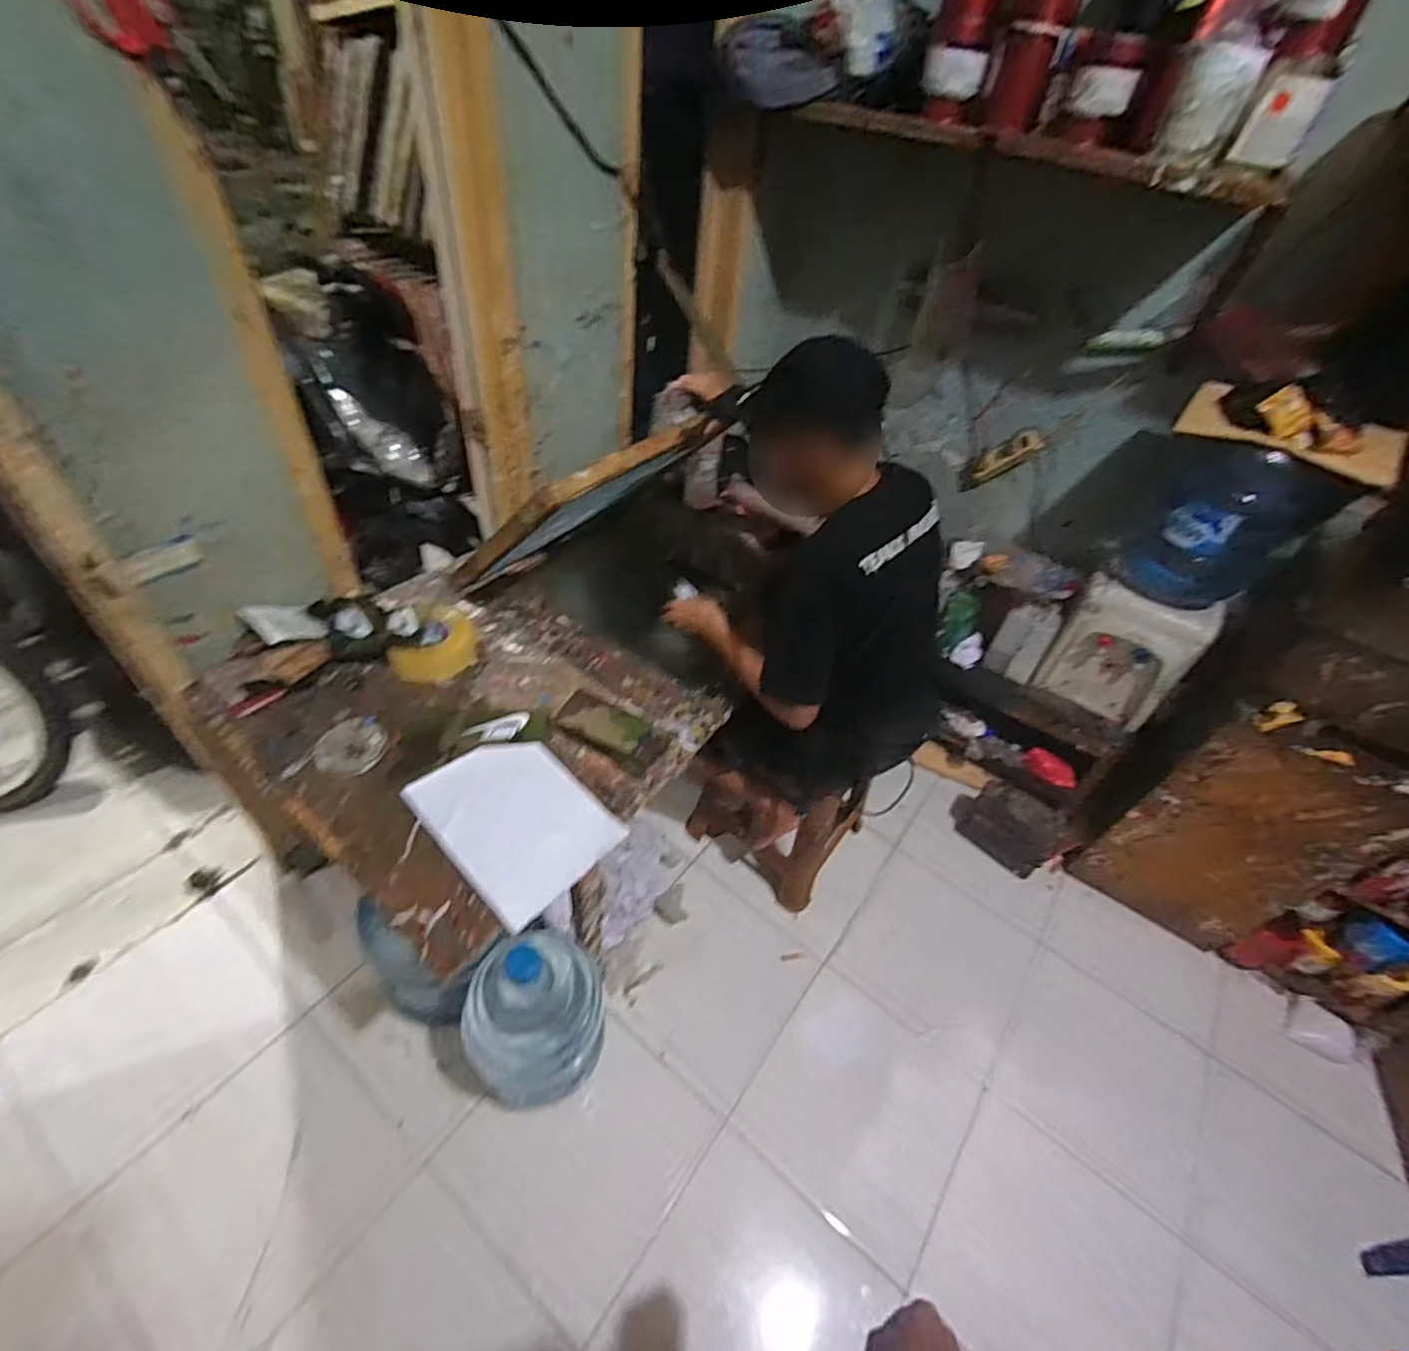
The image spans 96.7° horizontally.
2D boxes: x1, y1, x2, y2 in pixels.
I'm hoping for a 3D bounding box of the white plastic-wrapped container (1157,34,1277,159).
[{"bbox_3d":[0.883,-1.010,1.100,0.120,0.144,0.090,26,54,15],"label":"white plastic-wrapped container"}]

